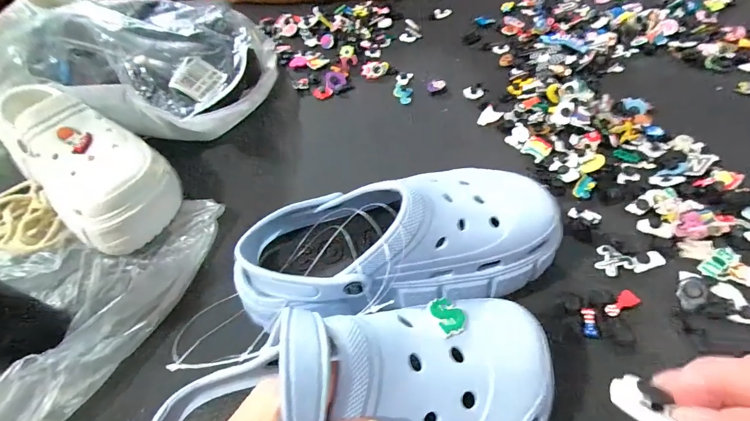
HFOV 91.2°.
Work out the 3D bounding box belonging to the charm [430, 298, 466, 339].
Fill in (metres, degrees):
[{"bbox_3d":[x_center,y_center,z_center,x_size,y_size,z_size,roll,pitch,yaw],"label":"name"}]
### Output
[{"bbox_3d":[0.046,0.066,0.230,0.019,0.007,0.026,-23,53,-9],"label":"charm"}]

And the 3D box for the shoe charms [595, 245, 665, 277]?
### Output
[{"bbox_3d":[0.227,0.042,0.329,0.060,0.004,0.030,-9,52,-1],"label":"shoe charms"}]

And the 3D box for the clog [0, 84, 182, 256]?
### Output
[{"bbox_3d":[-0.306,-0.051,0.387,0.210,0.109,0.103,28,60,25],"label":"clog"}]

